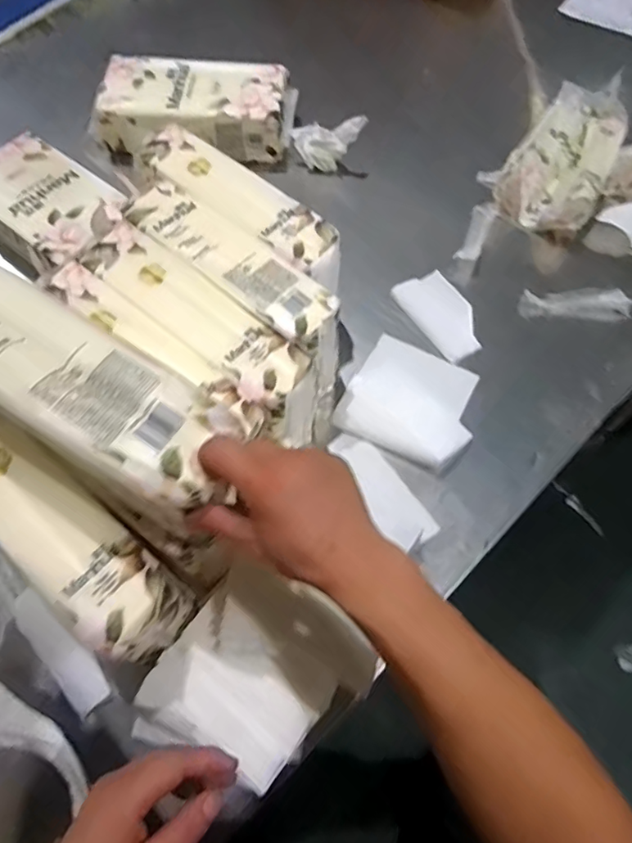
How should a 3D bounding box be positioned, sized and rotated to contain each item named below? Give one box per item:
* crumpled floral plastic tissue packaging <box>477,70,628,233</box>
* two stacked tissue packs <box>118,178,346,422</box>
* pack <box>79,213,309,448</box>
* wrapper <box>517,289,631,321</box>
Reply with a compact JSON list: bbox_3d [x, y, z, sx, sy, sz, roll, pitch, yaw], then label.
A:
[{"bbox_3d":[0.467,-0.525,0.969,0.191,0.043,0.423,27,65,12],"label":"crumpled floral plastic tissue packaging"},{"bbox_3d":[-0.111,-0.168,0.736,0.343,0.169,0.108,38,68,17],"label":"two stacked tissue packs"},{"bbox_3d":[-0.148,-0.107,0.669,0.349,0.113,0.109,38,68,17],"label":"pack"},{"bbox_3d":[0.417,-0.190,0.837,0.171,0.030,0.048,3,62,0],"label":"wrapper"}]

